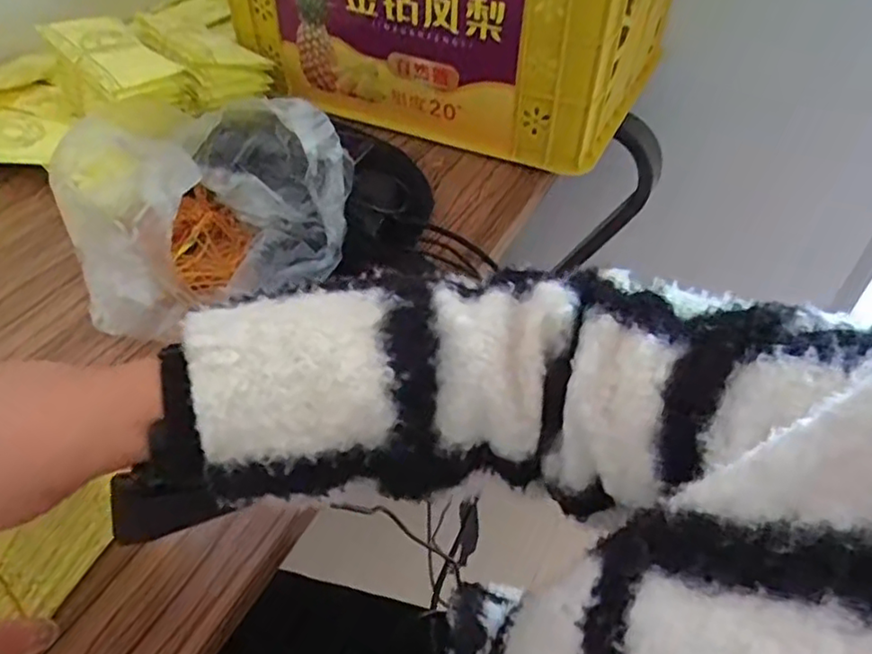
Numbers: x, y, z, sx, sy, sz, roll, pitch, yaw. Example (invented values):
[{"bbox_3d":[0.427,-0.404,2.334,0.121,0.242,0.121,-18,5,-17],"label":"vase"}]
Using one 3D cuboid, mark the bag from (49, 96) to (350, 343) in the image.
[{"bbox_3d":[-0.187,-0.100,0.511,0.194,0.126,0.212,-22,40,-19],"label":"bag"}]

